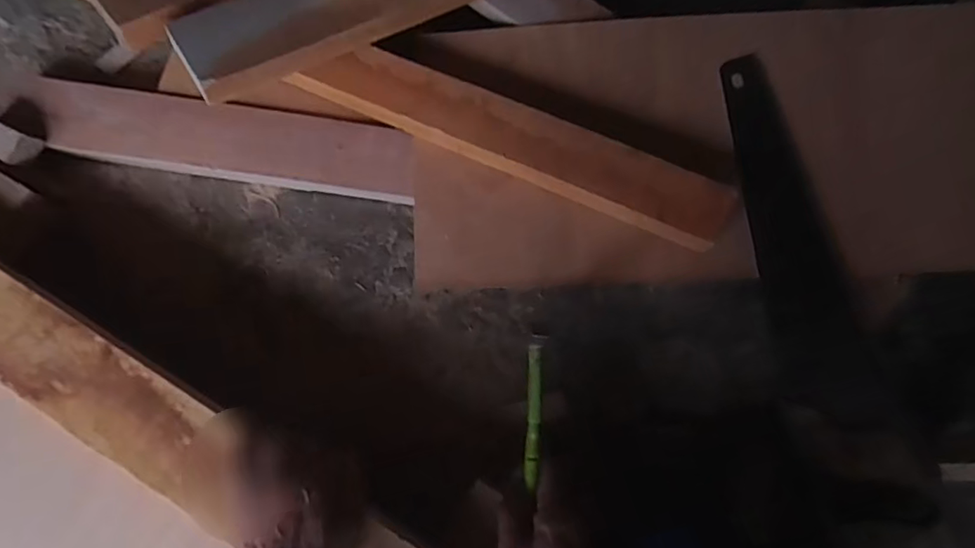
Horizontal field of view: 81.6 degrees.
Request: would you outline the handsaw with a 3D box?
[{"bbox_3d":[0.310,0.015,0.574,0.112,0.025,0.467,-21,80,13],"label":"handsaw"}]

